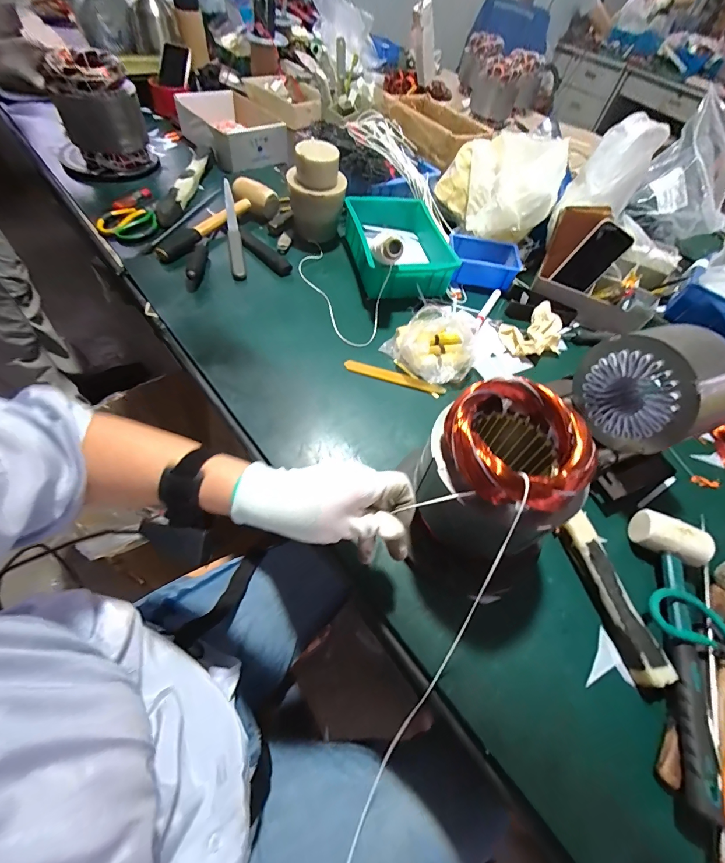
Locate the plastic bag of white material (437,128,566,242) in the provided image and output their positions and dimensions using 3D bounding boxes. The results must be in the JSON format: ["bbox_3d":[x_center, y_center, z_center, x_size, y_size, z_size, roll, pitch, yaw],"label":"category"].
[{"bbox_3d":[0.279,-0.522,0.746,0.246,0.144,0.153,26,57,9],"label":"plastic bag of white material"}]

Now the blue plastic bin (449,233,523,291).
[{"bbox_3d":[0.251,-0.358,0.756,0.146,0.053,0.104,9,56,-3],"label":"blue plastic bin"}]

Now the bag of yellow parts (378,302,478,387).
[{"bbox_3d":[0.141,-0.160,0.605,0.185,0.065,0.148,-28,65,-24],"label":"bag of yellow parts"}]

